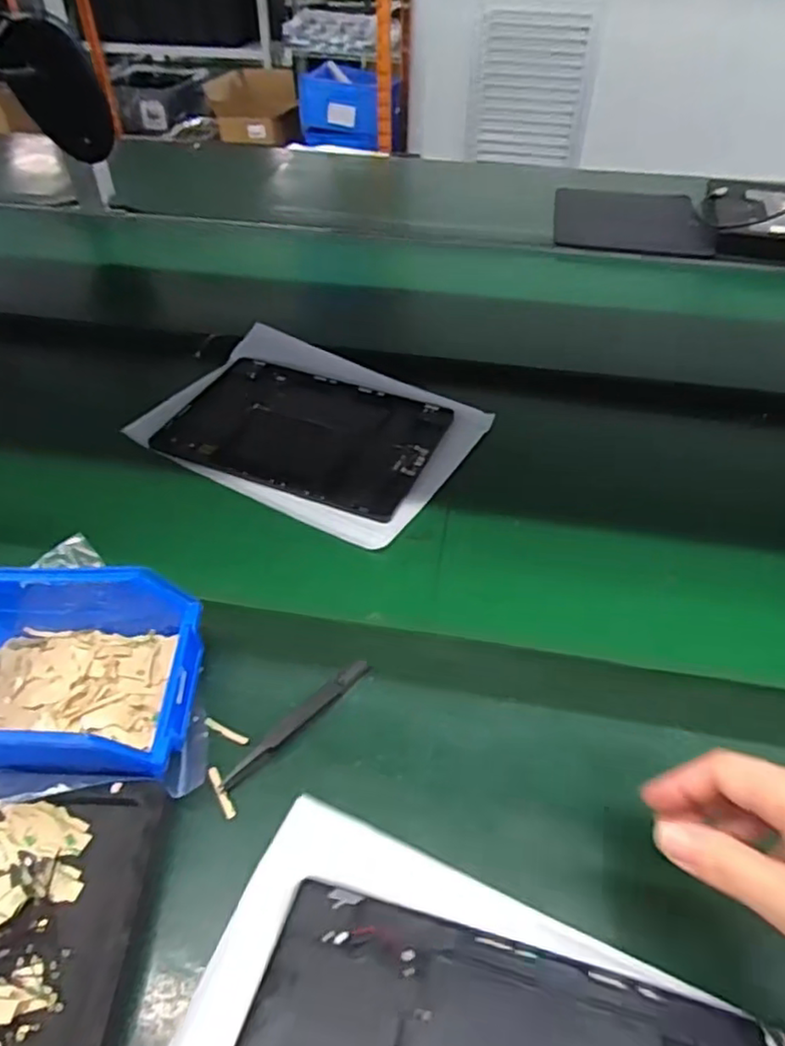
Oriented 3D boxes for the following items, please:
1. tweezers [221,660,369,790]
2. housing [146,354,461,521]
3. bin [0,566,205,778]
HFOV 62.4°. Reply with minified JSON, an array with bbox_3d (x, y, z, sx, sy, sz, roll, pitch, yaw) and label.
[{"bbox_3d":[-0.054,0.115,0.381,0.013,0.011,0.106,34,53,29],"label":"tweezers"},{"bbox_3d":[-0.079,-0.087,0.595,0.241,0.010,0.155,18,44,18],"label":"housing"},{"bbox_3d":[-0.188,0.080,0.374,0.145,0.065,0.129,4,45,3],"label":"bin"}]

